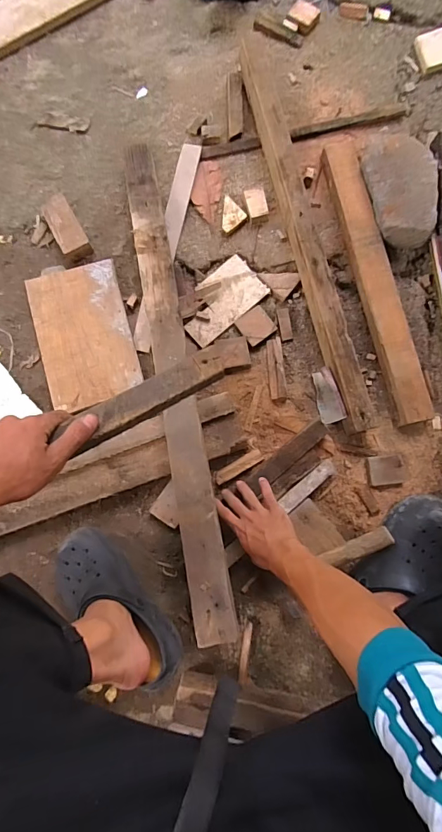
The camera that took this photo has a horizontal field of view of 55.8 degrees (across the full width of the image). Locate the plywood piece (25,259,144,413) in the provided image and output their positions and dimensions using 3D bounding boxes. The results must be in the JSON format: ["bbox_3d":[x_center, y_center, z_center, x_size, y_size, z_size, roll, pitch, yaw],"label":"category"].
[{"bbox_3d":[-0.258,-0.153,0.787,0.172,0.015,0.266,-15,82,-3],"label":"plywood piece"}]

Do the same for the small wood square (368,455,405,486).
[{"bbox_3d":[0.294,0.097,0.740,0.060,0.013,0.051,-3,82,-1],"label":"small wood square"}]

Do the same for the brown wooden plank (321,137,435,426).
[{"bbox_3d":[0.290,-0.258,0.790,0.063,0.044,0.559,-13,82,-2],"label":"brown wooden plank"}]

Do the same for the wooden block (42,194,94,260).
[{"bbox_3d":[-0.293,-0.357,0.797,0.054,0.035,0.119,-28,83,-5],"label":"wooden block"}]

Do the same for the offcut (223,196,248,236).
[{"bbox_3d":[0.014,-0.391,0.818,0.055,0.013,0.062,-41,84,-6],"label":"offcut"}]

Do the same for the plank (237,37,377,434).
[{"bbox_3d":[0.154,-0.351,0.791,0.055,0.067,0.787,-14,82,-3],"label":"plank"}]

